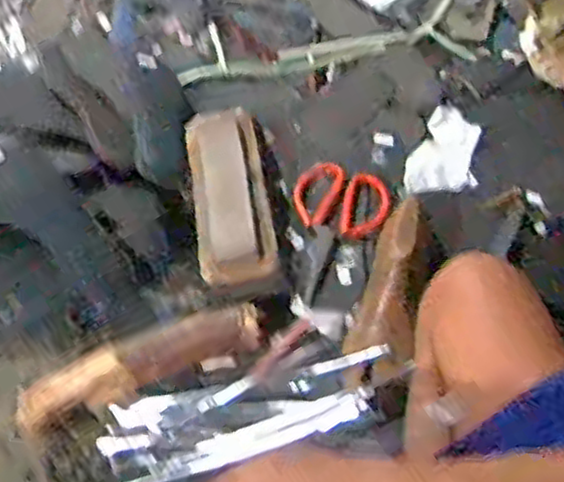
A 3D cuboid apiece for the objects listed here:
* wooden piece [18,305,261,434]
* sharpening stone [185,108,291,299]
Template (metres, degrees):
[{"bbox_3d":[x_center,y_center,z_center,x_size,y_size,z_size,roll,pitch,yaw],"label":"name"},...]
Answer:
[{"bbox_3d":[-0.153,0.132,0.823,0.269,0.038,0.059,-19,66,-10],"label":"wooden piece"},{"bbox_3d":[-0.056,-0.057,0.899,0.100,0.040,0.259,-7,64,-5],"label":"sharpening stone"}]

